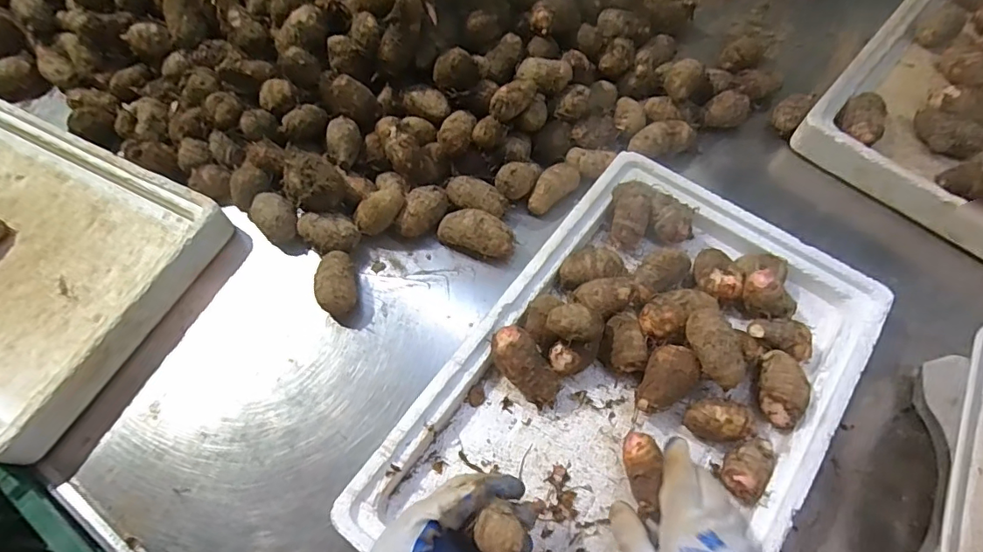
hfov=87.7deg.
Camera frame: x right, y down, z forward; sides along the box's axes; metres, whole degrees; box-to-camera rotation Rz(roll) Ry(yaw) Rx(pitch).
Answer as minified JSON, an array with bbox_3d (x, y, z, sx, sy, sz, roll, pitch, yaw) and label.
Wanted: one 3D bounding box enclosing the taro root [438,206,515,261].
[{"bbox_3d":[-0.016,-0.044,0.550,0.081,0.046,0.037,16,65,10],"label":"taro root"}]

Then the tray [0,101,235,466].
[{"bbox_3d":[-0.578,-0.040,0.568,0.510,0.070,0.295,23,67,13],"label":"tray"}]

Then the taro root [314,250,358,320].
[{"bbox_3d":[-0.161,0.008,0.530,0.041,0.043,0.068,-13,64,-4],"label":"taro root"}]

